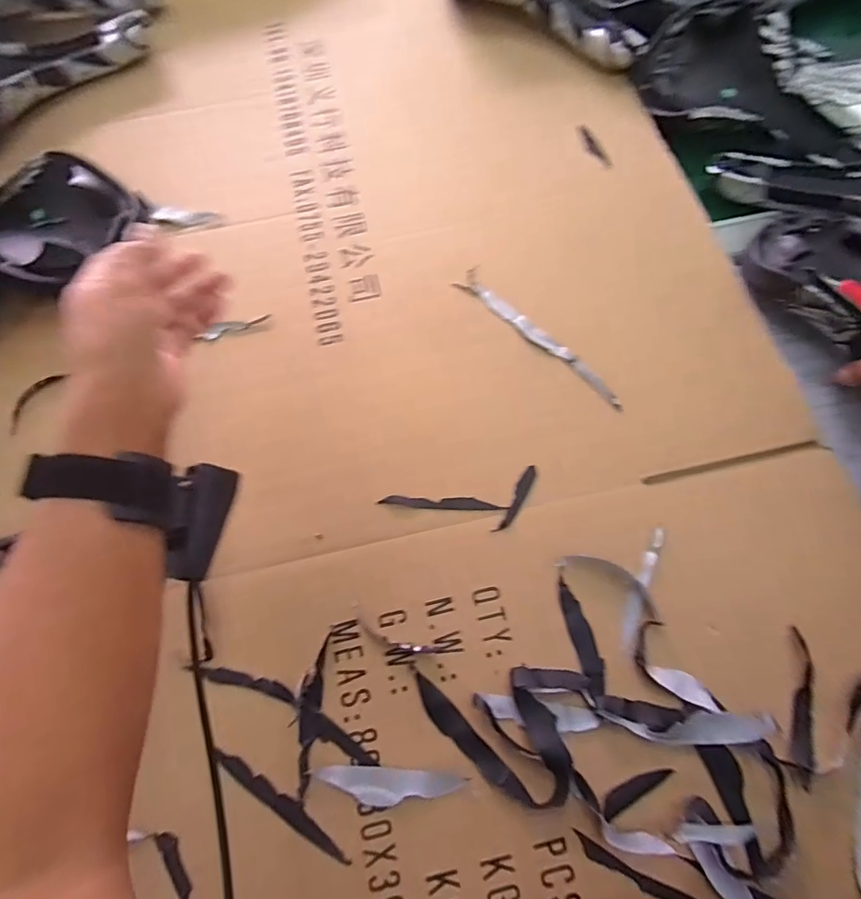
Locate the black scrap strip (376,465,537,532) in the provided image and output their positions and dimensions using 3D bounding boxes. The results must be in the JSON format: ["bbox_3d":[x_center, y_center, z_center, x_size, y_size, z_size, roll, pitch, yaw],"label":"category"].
[{"bbox_3d":[0.026,0.044,0.373,0.119,0.004,0.042,-12,70,-5],"label":"black scrap strip"}]

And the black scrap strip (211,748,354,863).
[{"bbox_3d":[-0.093,0.222,0.311,0.103,0.005,0.011,34,74,10],"label":"black scrap strip"}]

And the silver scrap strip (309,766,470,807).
[{"bbox_3d":[-0.026,0.214,0.313,0.094,0.004,0.020,6,69,2],"label":"silver scrap strip"}]

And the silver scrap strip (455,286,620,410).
[{"bbox_3d":[0.093,-0.094,0.422,0.175,0.009,0.021,43,75,14],"label":"silver scrap strip"}]

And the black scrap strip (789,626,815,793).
[{"bbox_3d":[0.244,0.167,0.325,0.017,0.013,0.094,17,70,6],"label":"black scrap strip"}]

